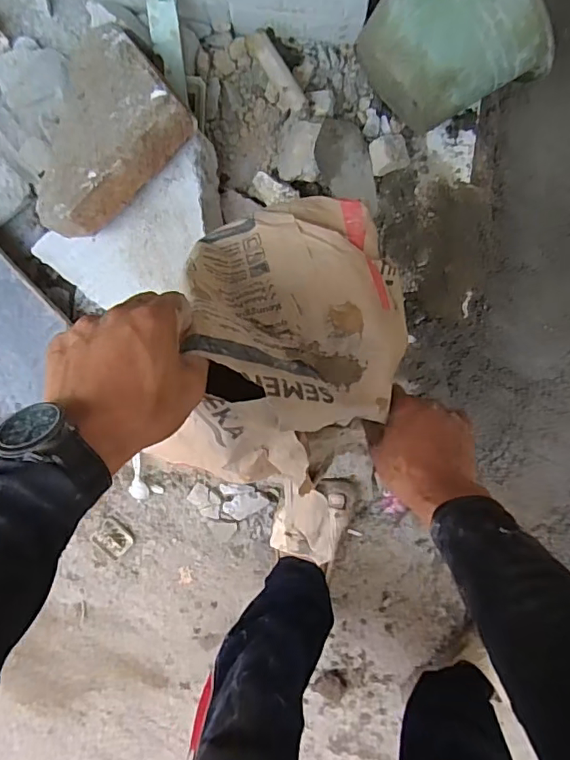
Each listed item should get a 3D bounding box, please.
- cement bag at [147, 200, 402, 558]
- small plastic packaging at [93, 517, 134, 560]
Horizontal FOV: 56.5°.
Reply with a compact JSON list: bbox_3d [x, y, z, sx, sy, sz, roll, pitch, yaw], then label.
[{"bbox_3d":[0.016,-0.047,0.469,0.199,0.189,0.249,0,95,3],"label":"cement bag"},{"bbox_3d":[-0.320,0.296,0.991,0.067,0.009,0.057,41,96,-1],"label":"small plastic packaging"}]

